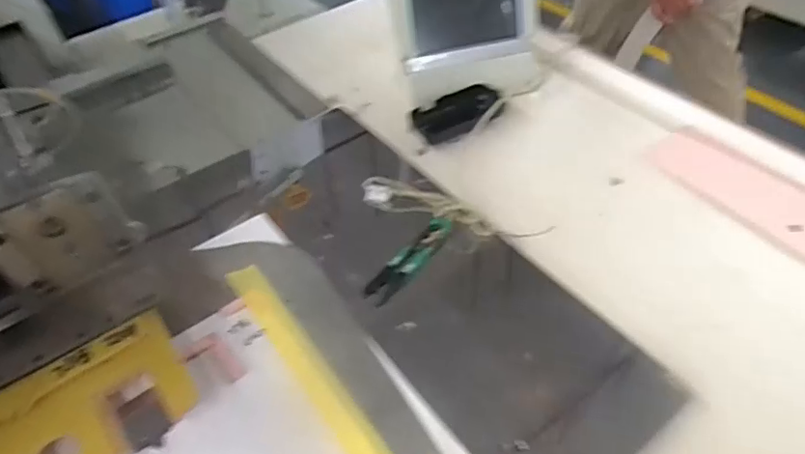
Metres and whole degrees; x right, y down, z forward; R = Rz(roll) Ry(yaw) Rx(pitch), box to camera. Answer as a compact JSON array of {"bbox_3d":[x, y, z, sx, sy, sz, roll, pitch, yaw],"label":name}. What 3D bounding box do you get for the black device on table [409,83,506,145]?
[{"bbox_3d":[0.064,-0.123,0.613,0.108,0.020,0.057,-25,50,-18],"label":"black device on table"}]

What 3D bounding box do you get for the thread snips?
[{"bbox_3d":[0.008,0.027,0.478,0.025,0.011,0.101,30,56,29],"label":"thread snips"}]

